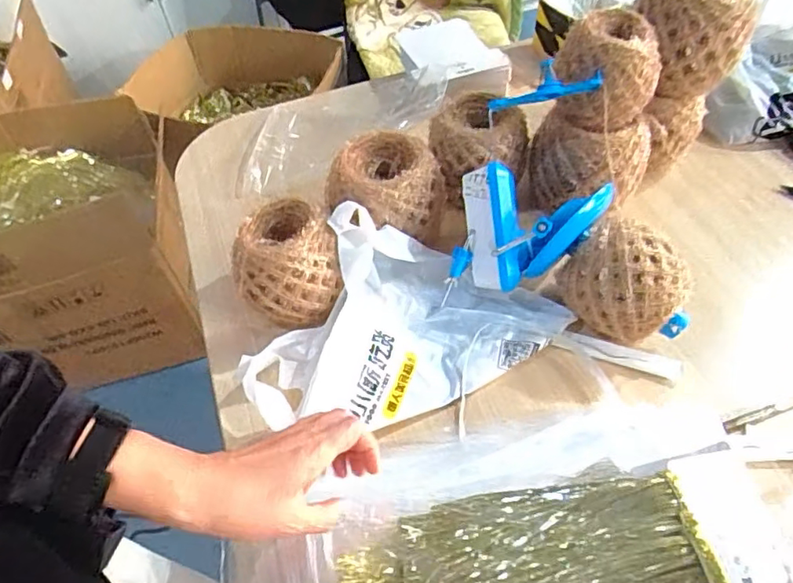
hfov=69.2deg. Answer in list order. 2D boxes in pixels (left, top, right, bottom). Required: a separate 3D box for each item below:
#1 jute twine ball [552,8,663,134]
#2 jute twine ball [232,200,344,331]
[{"bbox_3d":[0.260,-0.274,0.713,0.121,0.102,0.109,14,55,15],"label":"jute twine ball"},{"bbox_3d":[-0.133,-0.027,0.722,0.124,0.132,0.129,-10,52,-3],"label":"jute twine ball"}]

